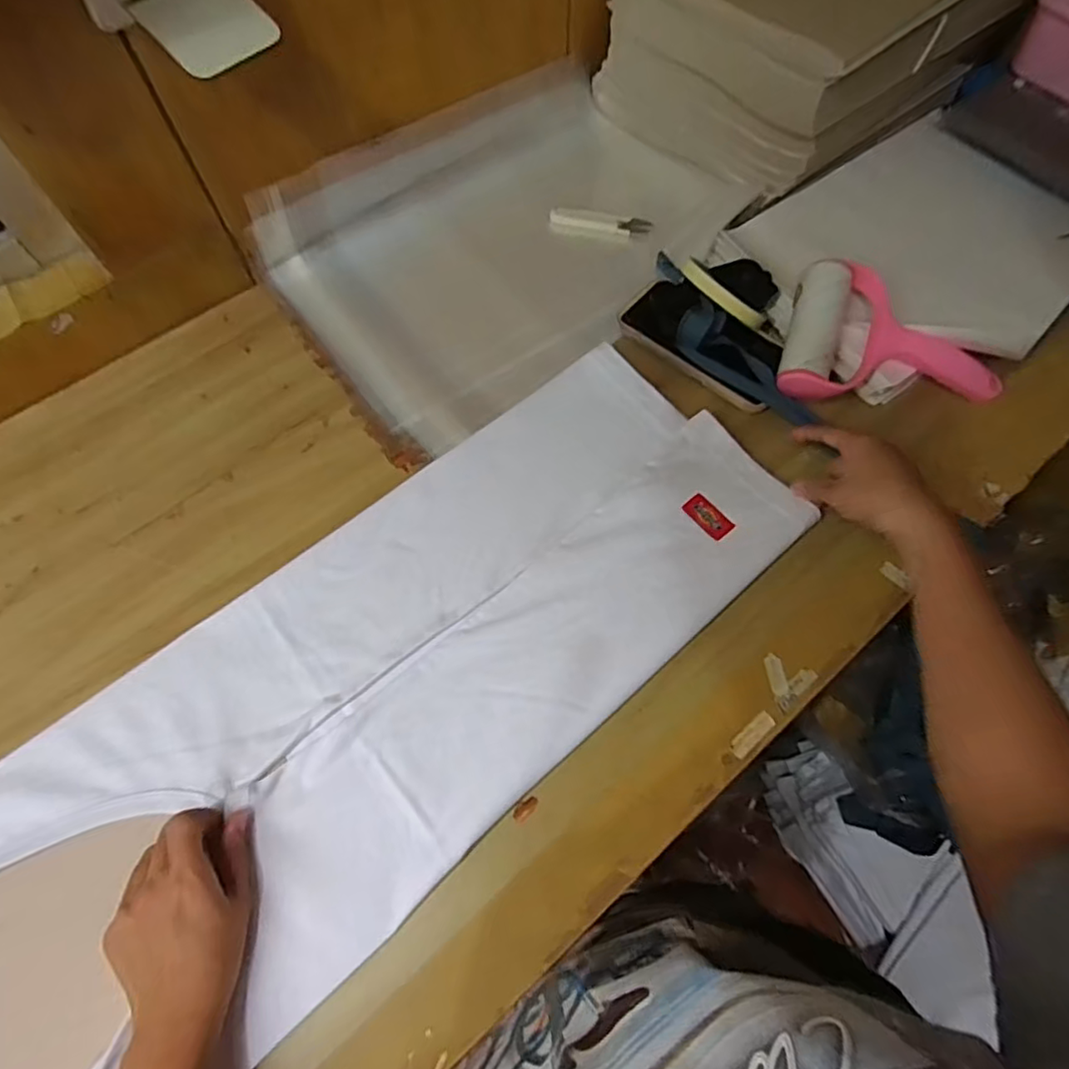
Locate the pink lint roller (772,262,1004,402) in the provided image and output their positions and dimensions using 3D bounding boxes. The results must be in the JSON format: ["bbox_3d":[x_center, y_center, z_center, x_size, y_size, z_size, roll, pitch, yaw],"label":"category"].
[{"bbox_3d":[0.306,-0.154,0.504,0.185,0.055,0.113,15,67,7],"label":"pink lint roller"}]

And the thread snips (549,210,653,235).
[{"bbox_3d":[0.067,-0.319,0.619,0.103,0.008,0.019,8,66,4],"label":"thread snips"}]

